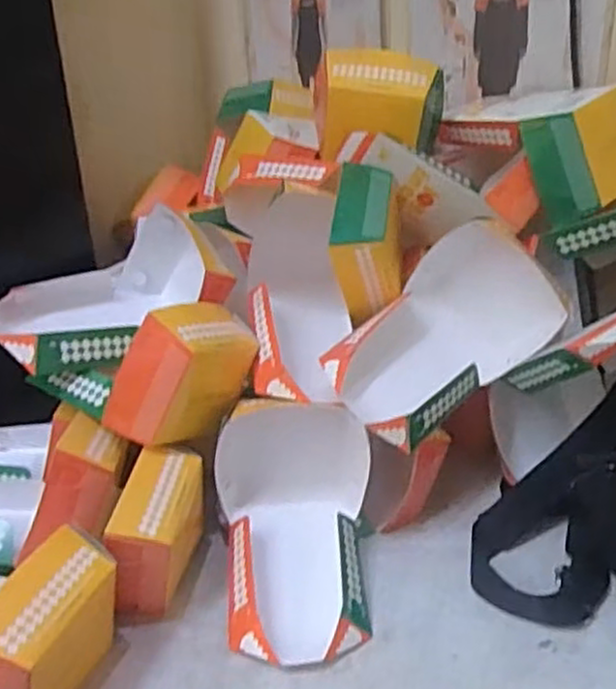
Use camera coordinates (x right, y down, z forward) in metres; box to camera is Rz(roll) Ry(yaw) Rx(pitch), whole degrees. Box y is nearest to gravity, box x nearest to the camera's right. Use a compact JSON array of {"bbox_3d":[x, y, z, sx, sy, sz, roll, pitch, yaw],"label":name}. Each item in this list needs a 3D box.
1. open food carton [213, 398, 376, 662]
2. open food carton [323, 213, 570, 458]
[{"bbox_3d":[-0.006,0.131,0.577,0.123,0.143,0.193,-5,25,-7],"label":"open food carton"},{"bbox_3d":[0.119,-0.010,0.614,0.217,0.119,0.082,-41,-6,-13],"label":"open food carton"}]

